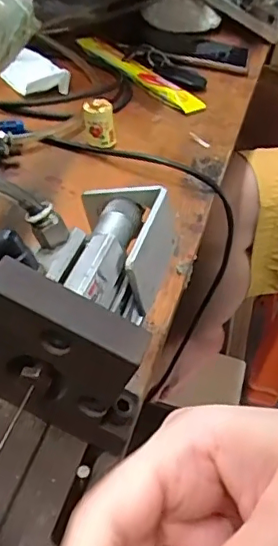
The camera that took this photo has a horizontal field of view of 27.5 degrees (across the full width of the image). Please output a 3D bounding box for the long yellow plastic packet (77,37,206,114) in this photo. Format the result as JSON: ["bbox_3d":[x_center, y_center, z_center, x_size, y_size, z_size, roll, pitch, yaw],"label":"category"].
[{"bbox_3d":[-0.001,-0.235,0.662,0.035,0.010,0.200,-27,52,-32],"label":"long yellow plastic packet"}]

